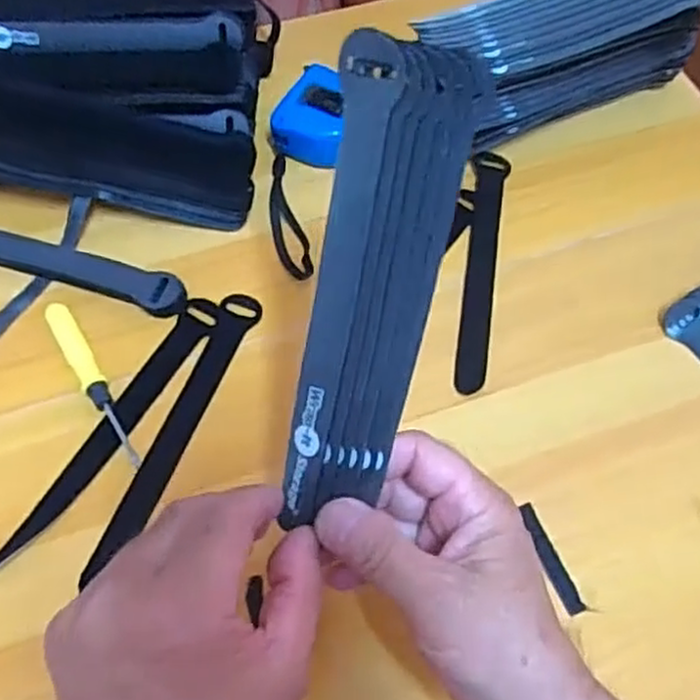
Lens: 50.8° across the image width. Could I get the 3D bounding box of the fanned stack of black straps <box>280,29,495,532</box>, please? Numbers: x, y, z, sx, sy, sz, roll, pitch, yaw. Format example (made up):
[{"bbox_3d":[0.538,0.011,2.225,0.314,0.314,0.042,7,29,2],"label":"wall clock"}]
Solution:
[{"bbox_3d":[0.007,-0.018,0.283,0.046,0.187,0.010,16,21,9],"label":"fanned stack of black straps"}]

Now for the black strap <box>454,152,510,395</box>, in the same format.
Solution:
[{"bbox_3d":[0.088,-0.057,0.490,0.024,0.005,0.193,7,60,4],"label":"black strap"}]

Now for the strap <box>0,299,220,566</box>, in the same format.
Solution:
[{"bbox_3d":[-0.134,0.043,0.426,0.024,0.008,0.191,24,63,13],"label":"strap"}]

